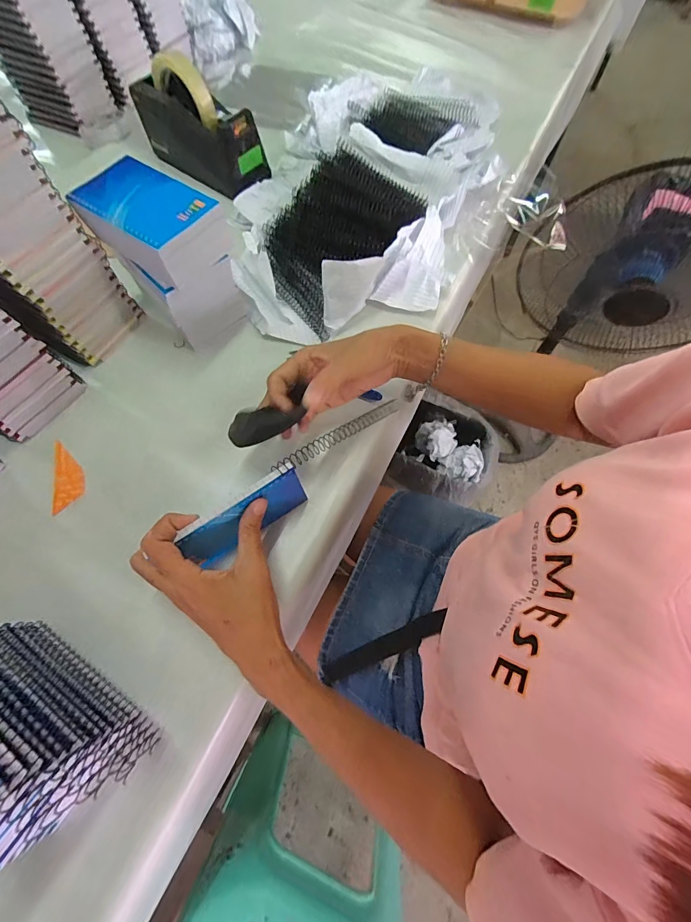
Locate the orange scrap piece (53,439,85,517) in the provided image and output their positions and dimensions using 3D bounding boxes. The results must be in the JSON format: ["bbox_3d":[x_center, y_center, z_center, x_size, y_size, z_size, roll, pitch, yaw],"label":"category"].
[{"bbox_3d":[-0.298,0.014,0.410,0.030,0.004,0.081,-16,67,-6],"label":"orange scrap piece"}]

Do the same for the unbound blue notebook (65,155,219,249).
[{"bbox_3d":[-0.191,-0.248,0.361,0.118,0.008,0.079,32,70,14],"label":"unbound blue notebook"}]

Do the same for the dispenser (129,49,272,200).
[{"bbox_3d":[-0.212,-0.489,0.549,0.194,0.110,0.071,34,71,14],"label":"dispenser"}]

